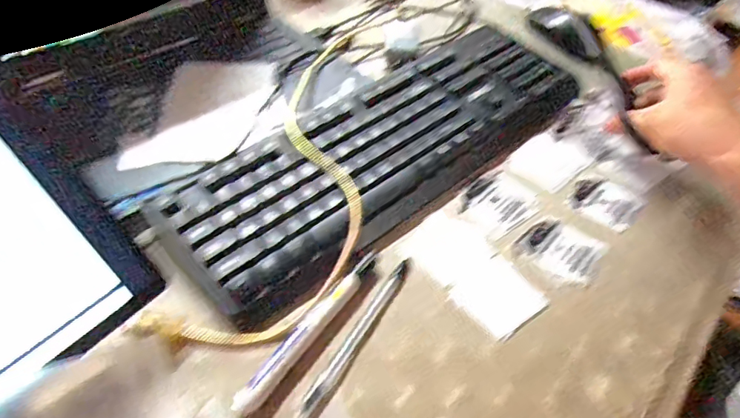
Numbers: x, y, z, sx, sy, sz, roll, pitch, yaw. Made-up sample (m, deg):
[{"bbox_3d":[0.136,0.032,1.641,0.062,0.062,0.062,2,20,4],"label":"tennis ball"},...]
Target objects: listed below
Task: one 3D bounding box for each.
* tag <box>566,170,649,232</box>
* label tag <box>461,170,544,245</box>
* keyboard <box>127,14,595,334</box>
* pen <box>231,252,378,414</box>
[{"bbox_3d":[0.208,-0.009,0.439,0.054,0.005,0.057,-35,58,-30],"label":"tag"},{"bbox_3d":[0.112,-0.005,0.432,0.067,0.005,0.052,-31,59,-24],"label":"label tag"},{"bbox_3d":[0.024,-0.065,0.454,0.424,0.027,0.136,-33,57,-29],"label":"keyboard"},{"bbox_3d":[-0.039,0.079,0.339,0.017,0.012,0.139,29,52,22],"label":"pen"}]

